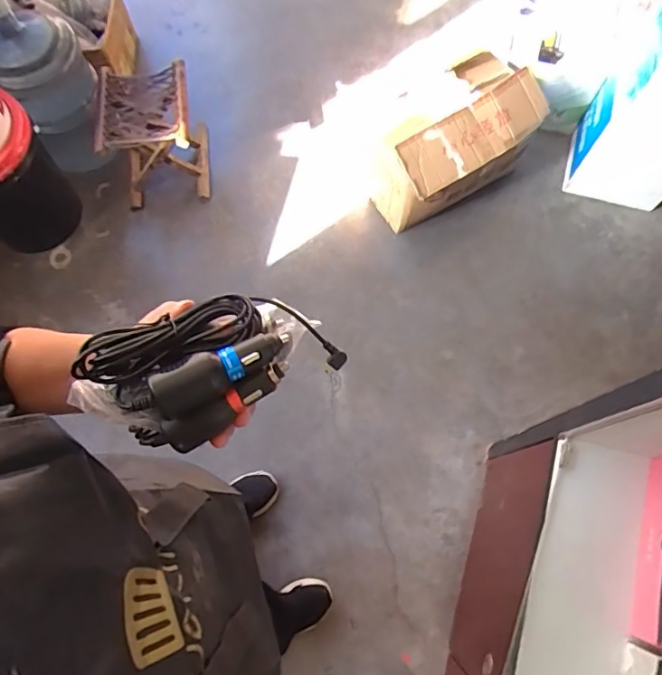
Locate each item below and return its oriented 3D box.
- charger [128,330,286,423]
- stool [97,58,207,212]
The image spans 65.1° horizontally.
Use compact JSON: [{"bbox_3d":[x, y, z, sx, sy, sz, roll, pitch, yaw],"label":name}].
[{"bbox_3d":[-0.070,0.022,0.315,0.095,0.026,0.021,-27,70,-15],"label":"charger"},{"bbox_3d":[-0.503,-0.583,1.459,0.288,0.268,0.308,-12,73,-4],"label":"stool"}]

